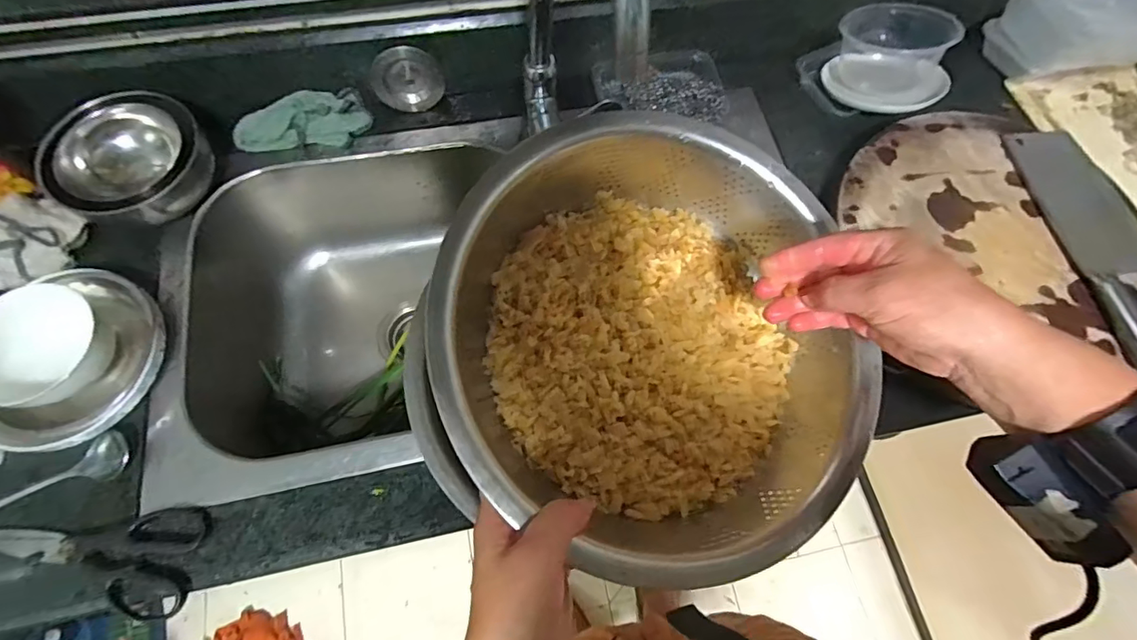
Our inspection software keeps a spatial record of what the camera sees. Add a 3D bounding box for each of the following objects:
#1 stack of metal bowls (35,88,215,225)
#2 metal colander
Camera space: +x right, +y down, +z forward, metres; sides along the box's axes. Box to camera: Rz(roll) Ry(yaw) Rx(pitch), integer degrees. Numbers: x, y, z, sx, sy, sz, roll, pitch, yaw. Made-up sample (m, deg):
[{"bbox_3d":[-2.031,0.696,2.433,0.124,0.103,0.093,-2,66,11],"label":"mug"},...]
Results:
[{"bbox_3d":[-0.473,-0.177,0.544,0.138,0.070,0.138,16,71,5],"label":"stack of metal bowls"},{"bbox_3d":[0.069,0.020,0.370,0.299,0.112,0.305,-14,71,-6],"label":"metal colander"}]

